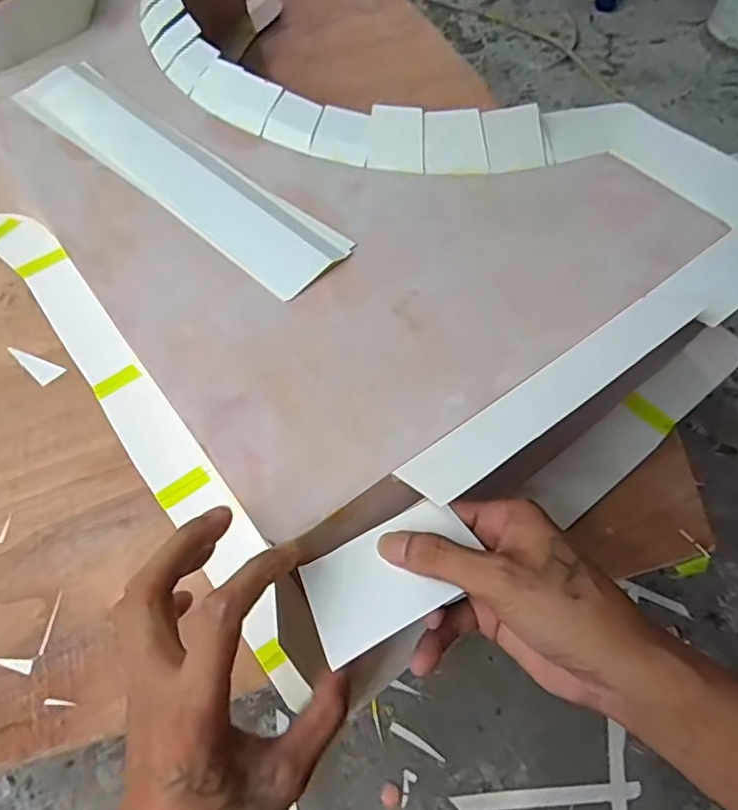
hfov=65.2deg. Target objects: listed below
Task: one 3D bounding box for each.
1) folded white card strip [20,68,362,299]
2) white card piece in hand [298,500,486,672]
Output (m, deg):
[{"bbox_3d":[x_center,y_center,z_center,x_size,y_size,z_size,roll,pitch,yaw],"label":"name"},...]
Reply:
[{"bbox_3d":[-0.161,-0.194,0.462,0.350,0.008,0.065,39,68,20],"label":"folded white card strip"},{"bbox_3d":[0.012,0.087,0.297,0.089,0.004,0.052,-26,58,-13],"label":"white card piece in hand"}]

